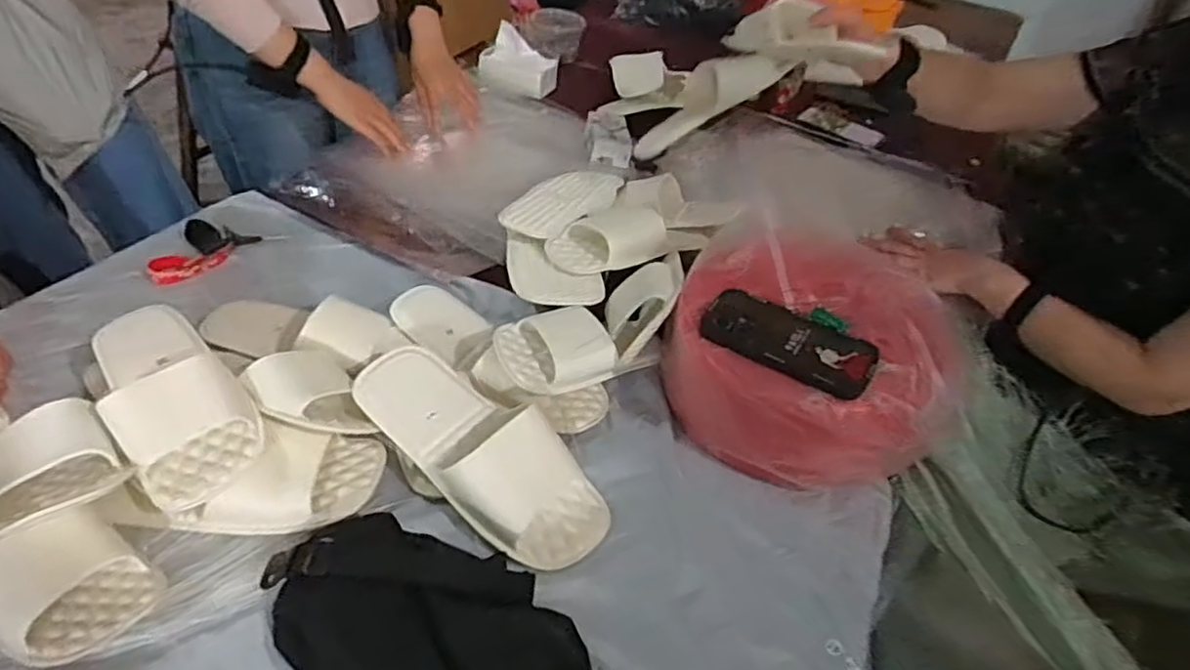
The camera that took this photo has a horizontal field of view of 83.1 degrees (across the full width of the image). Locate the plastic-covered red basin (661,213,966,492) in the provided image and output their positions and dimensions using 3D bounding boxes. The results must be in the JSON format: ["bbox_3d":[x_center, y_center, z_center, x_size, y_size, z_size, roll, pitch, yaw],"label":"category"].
[{"bbox_3d":[0.226,0.009,0.726,0.277,0.142,0.296,17,44,10],"label":"plastic-covered red basin"}]

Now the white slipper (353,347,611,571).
[{"bbox_3d":[-0.114,0.095,0.626,0.261,0.063,0.105,36,49,12],"label":"white slipper"}]

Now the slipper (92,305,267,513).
[{"bbox_3d":[-0.386,0.052,0.608,0.101,0.058,0.232,-31,55,-34],"label":"slipper"}]

